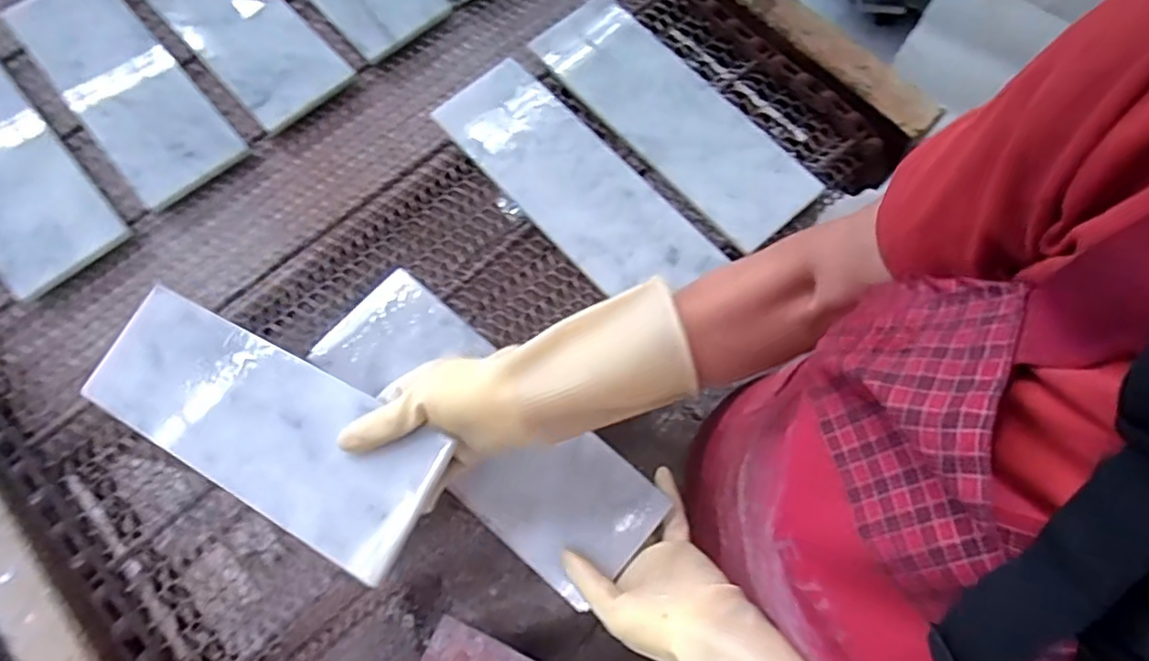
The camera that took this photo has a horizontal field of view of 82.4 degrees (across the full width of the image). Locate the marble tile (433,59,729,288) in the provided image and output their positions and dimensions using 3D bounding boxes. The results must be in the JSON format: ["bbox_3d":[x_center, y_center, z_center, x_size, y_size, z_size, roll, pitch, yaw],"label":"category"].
[{"bbox_3d":[-0.004,-0.144,0.632,0.108,0.021,0.304,-40,74,-11],"label":"marble tile"}]

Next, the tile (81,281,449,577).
[{"bbox_3d":[-0.237,0.063,0.485,0.307,0.010,0.104,22,76,23],"label":"tile"}]

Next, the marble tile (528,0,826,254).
[{"bbox_3d":[0.097,-0.225,0.661,0.115,0.018,0.329,-35,71,-18],"label":"marble tile"}]

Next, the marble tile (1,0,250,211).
[{"bbox_3d":[-0.467,-0.259,0.675,0.110,0.013,0.332,-41,75,-12],"label":"marble tile"}]

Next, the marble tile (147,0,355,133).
[{"bbox_3d":[-0.377,-0.346,0.718,0.111,0.012,0.341,-41,75,-12],"label":"marble tile"}]

